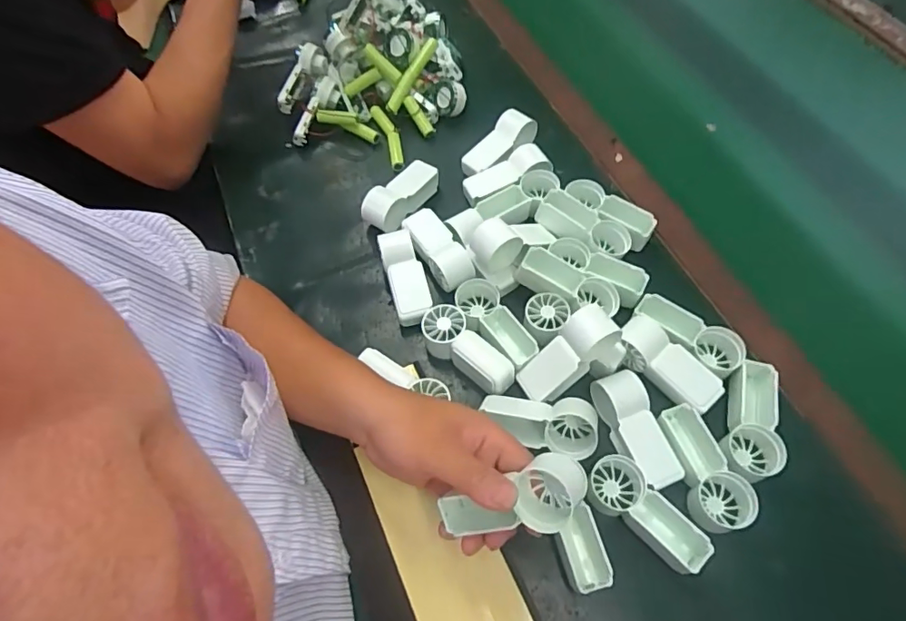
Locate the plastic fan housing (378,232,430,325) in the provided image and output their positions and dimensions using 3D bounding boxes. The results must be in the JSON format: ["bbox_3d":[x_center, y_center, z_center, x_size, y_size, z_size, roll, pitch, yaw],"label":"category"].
[{"bbox_3d":[-0.044,-0.027,0.503,0.033,0.037,0.094,-16,61,-8],"label":"plastic fan housing"}]

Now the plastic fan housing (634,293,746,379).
[{"bbox_3d":[0.203,0.024,0.463,0.091,0.037,0.040,35,67,19],"label":"plastic fan housing"}]

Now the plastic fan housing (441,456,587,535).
[{"bbox_3d":[0.040,0.127,0.347,0.098,0.032,0.045,-24,58,20],"label":"plastic fan housing"}]

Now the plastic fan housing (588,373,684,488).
[{"bbox_3d":[0.145,0.095,0.419,0.038,0.029,0.090,-16,61,-7],"label":"plastic fan housing"}]

